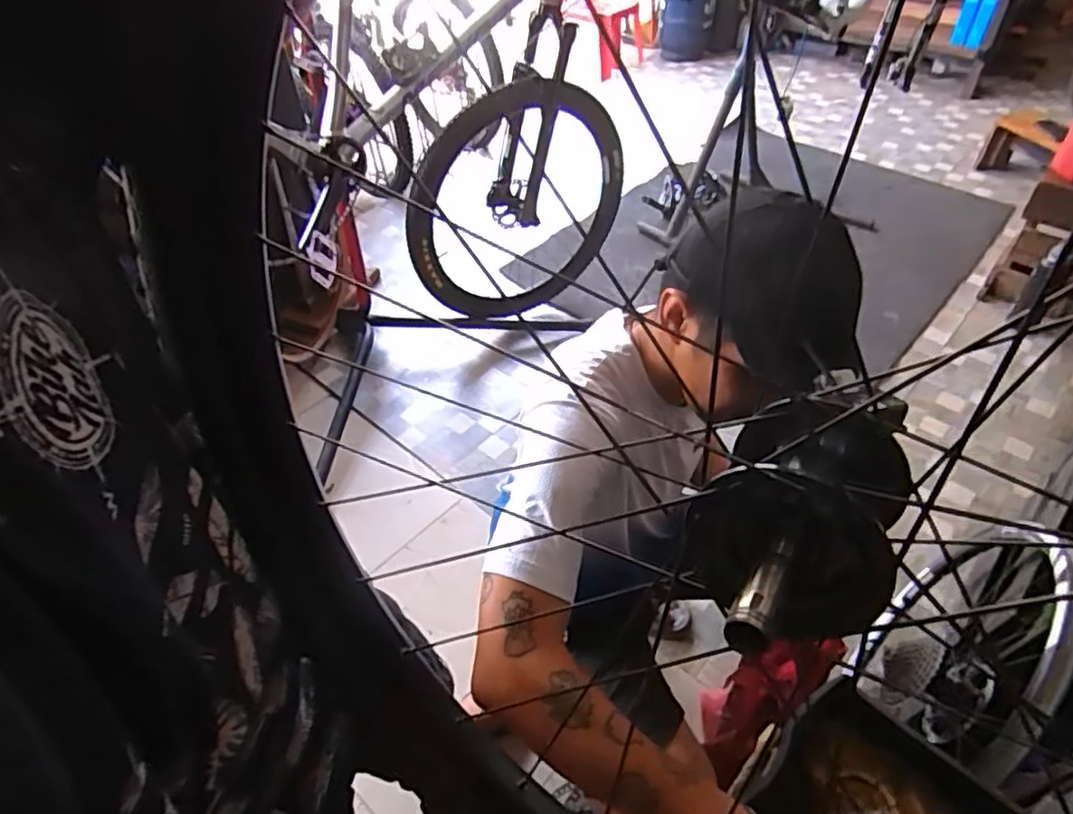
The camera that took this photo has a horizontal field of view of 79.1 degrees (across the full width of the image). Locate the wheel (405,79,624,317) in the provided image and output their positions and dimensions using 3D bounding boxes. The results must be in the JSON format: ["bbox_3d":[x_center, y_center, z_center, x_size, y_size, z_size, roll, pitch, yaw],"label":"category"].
[{"bbox_3d":[-0.028,-0.561,1.896,0.718,0.693,0.136,-25,48,-20],"label":"wheel"}]

